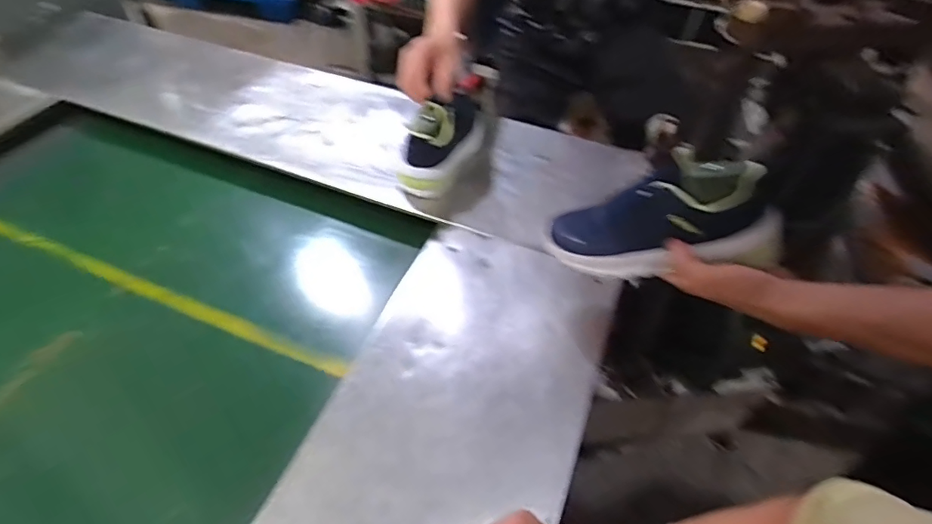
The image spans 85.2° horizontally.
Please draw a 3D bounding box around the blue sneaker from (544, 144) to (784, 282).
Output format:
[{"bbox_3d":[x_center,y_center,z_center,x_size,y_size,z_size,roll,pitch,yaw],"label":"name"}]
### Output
[{"bbox_3d":[0.198,-0.041,0.543,0.224,0.110,0.079,-12,42,35],"label":"blue sneaker"}]

